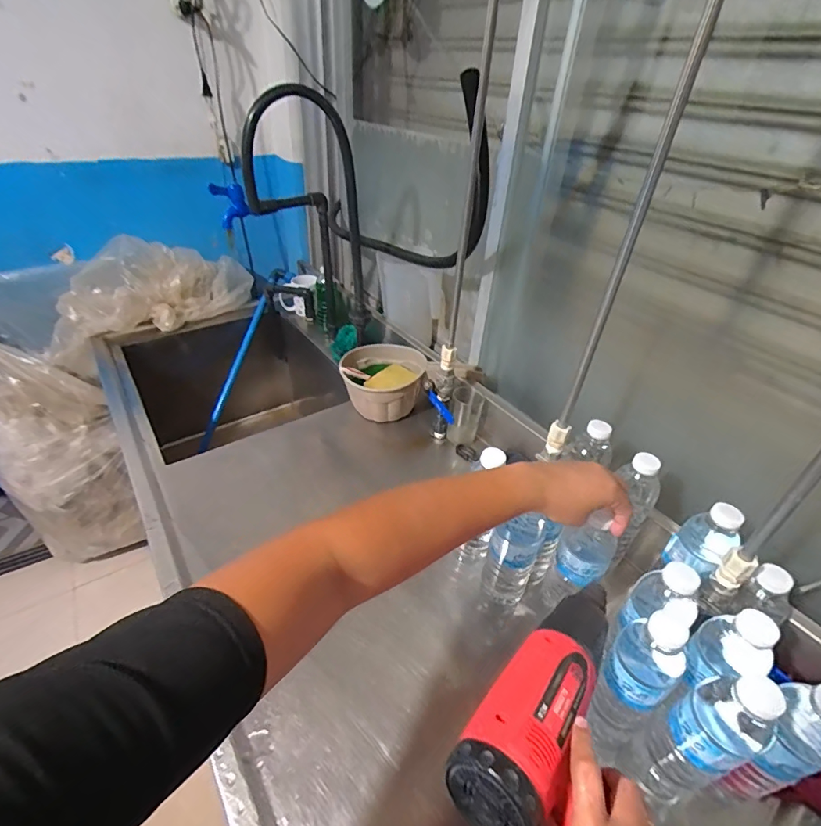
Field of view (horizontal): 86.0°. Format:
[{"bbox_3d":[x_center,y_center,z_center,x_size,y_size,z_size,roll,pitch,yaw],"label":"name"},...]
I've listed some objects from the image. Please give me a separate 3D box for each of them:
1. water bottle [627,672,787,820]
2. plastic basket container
[{"bbox_3d":[0.275,0.309,0.415,0.056,0.201,0.059,-13,42,-21],"label":"water bottle"},{"bbox_3d":[-0.060,-0.067,0.934,0.167,0.106,0.167,3,38,-2],"label":"plastic basket container"}]

